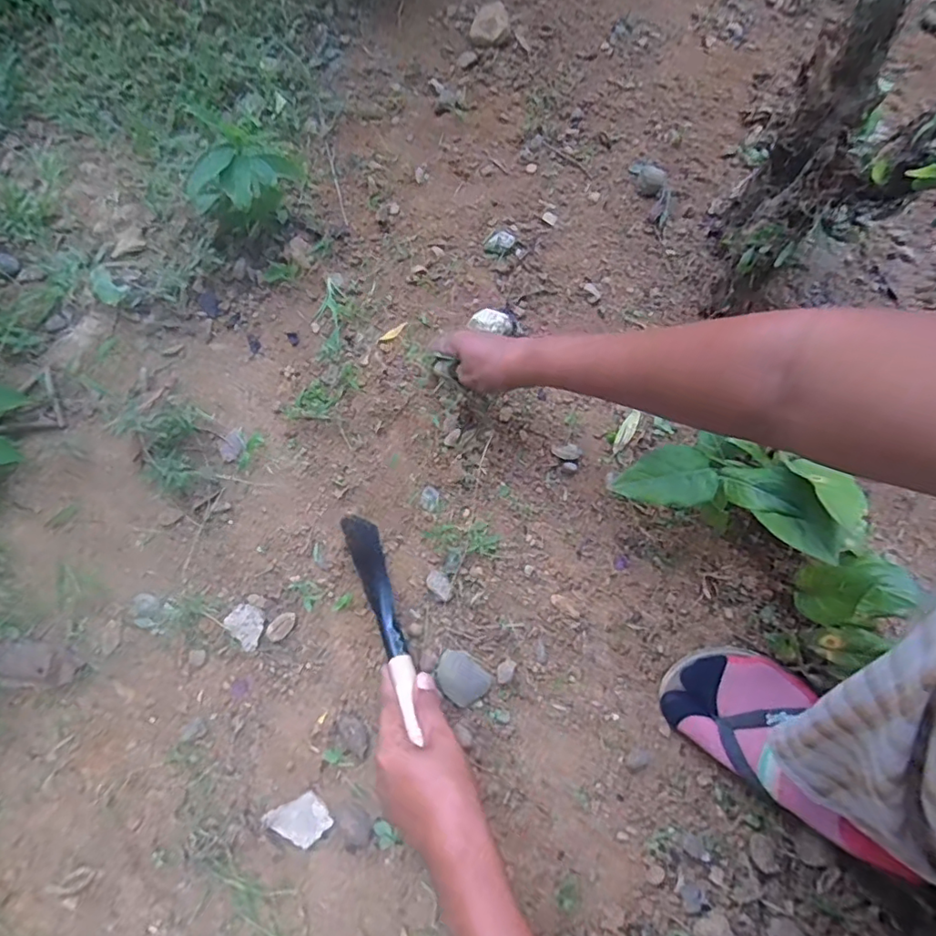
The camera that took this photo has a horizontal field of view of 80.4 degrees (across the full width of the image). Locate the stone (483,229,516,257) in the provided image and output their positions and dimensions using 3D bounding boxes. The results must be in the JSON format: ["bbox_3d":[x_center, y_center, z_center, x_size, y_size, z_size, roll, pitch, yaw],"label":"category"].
[{"bbox_3d":[0.039,-0.286,0.704,0.037,0.012,0.037,0,73,-1],"label":"stone"}]

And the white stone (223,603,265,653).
[{"bbox_3d":[-0.227,0.163,0.574,0.045,0.009,0.035,44,77,12],"label":"white stone"}]

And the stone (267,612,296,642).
[{"bbox_3d":[-0.193,0.163,0.572,0.020,0.006,0.032,38,76,10],"label":"stone"}]

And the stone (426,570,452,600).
[{"bbox_3d":[-0.029,0.123,0.582,0.031,0.012,0.020,43,77,11],"label":"stone"}]

